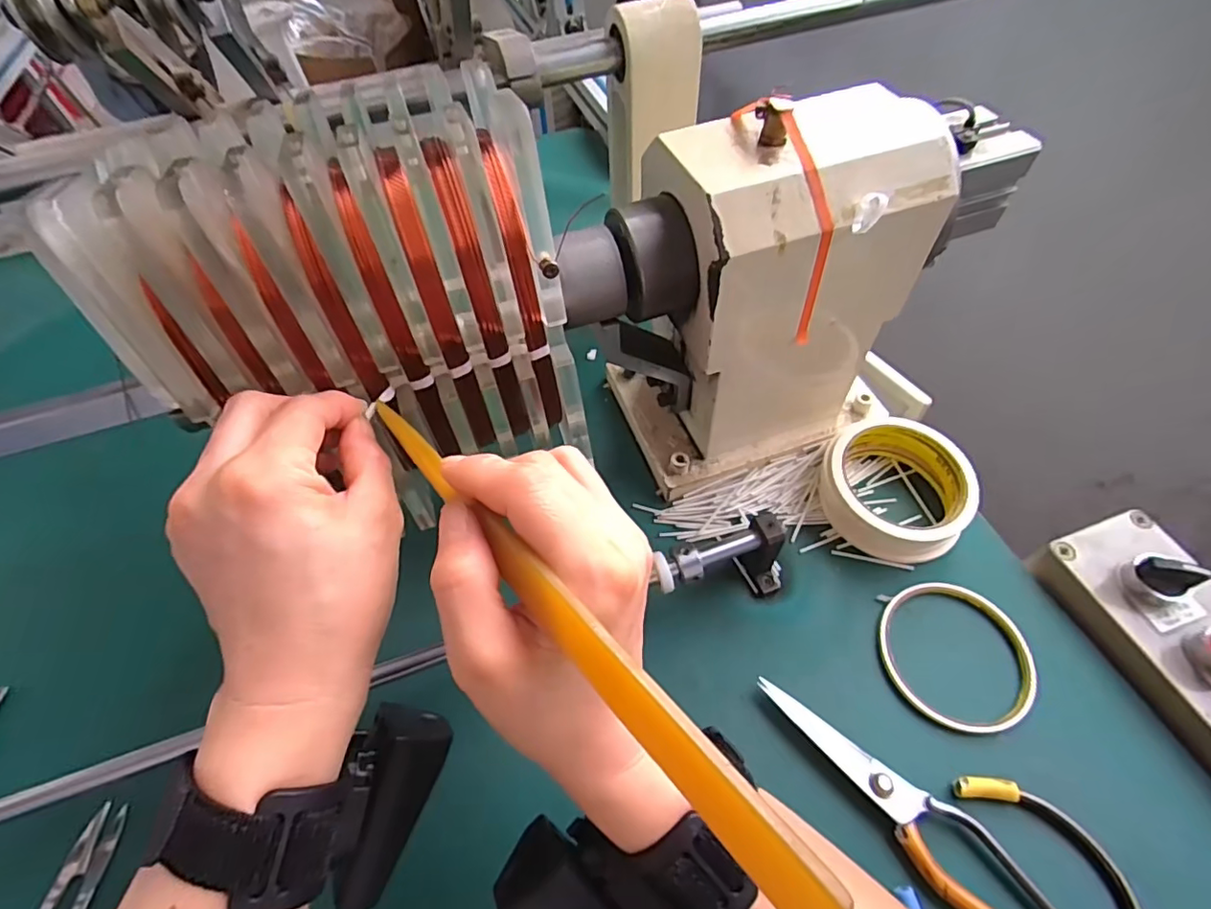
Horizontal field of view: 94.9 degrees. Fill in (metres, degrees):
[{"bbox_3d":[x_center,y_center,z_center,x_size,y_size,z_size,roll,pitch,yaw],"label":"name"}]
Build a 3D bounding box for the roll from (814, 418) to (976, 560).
[{"bbox_3d":[0.197,0.021,0.375,0.094,0.033,0.094,-1,56,2],"label":"roll"}]

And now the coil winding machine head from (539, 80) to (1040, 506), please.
[{"bbox_3d":[0.117,-0.097,0.354,0.257,0.201,0.113,-17,57,-9],"label":"coil winding machine head"}]

